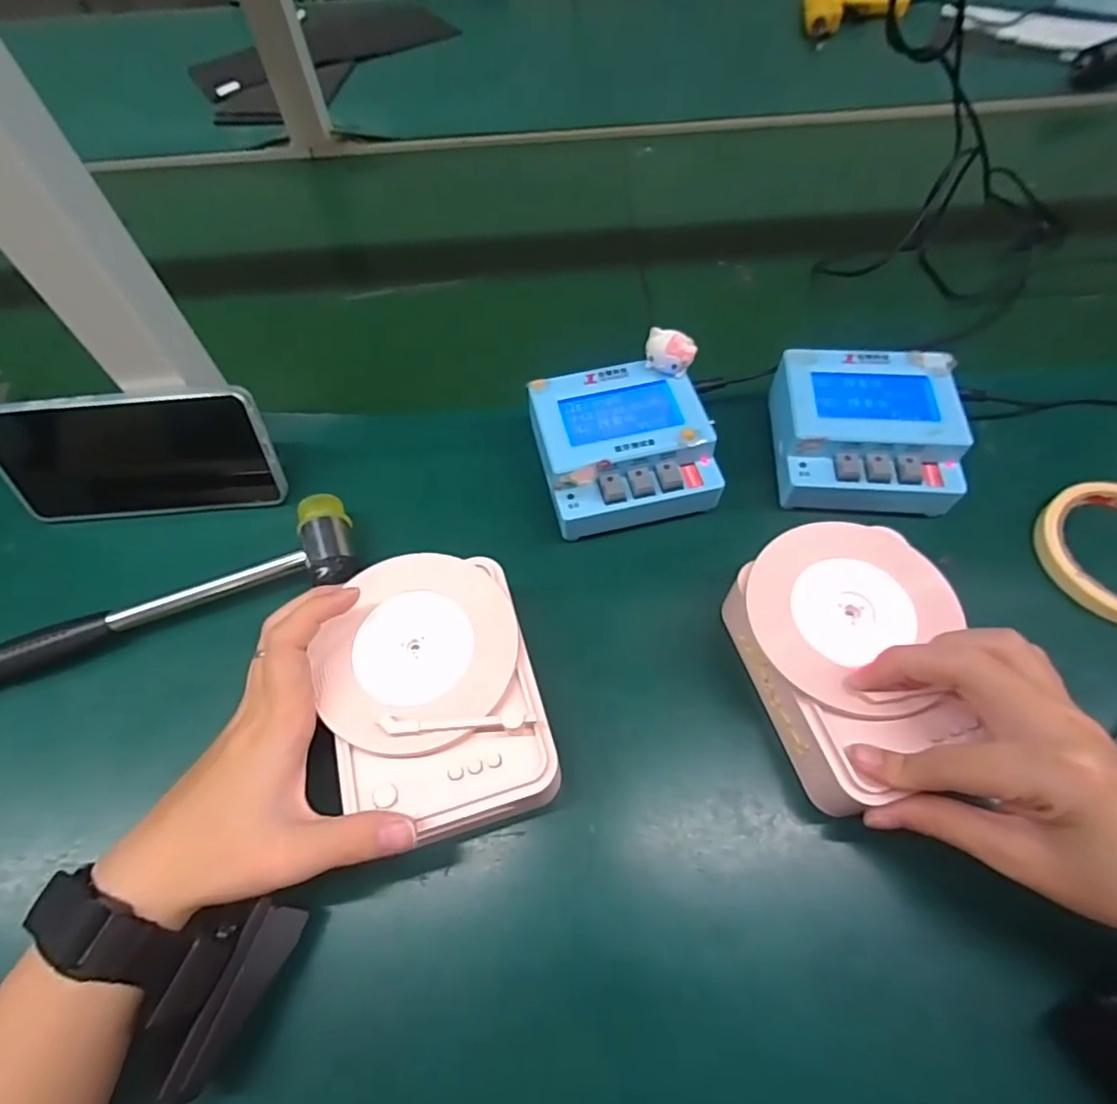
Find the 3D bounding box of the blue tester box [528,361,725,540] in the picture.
[{"bbox_3d":[0.040,-0.064,0.381,0.101,0.052,0.095,-15,60,-7],"label":"blue tester box"}]

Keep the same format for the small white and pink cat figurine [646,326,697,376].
[{"bbox_3d":[0.070,-0.122,0.373,0.030,0.028,0.016,13,61,10],"label":"small white and pink cat figurine"}]

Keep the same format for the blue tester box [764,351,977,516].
[{"bbox_3d":[0.193,-0.073,0.380,0.104,0.051,0.101,2,59,3],"label":"blue tester box"}]

